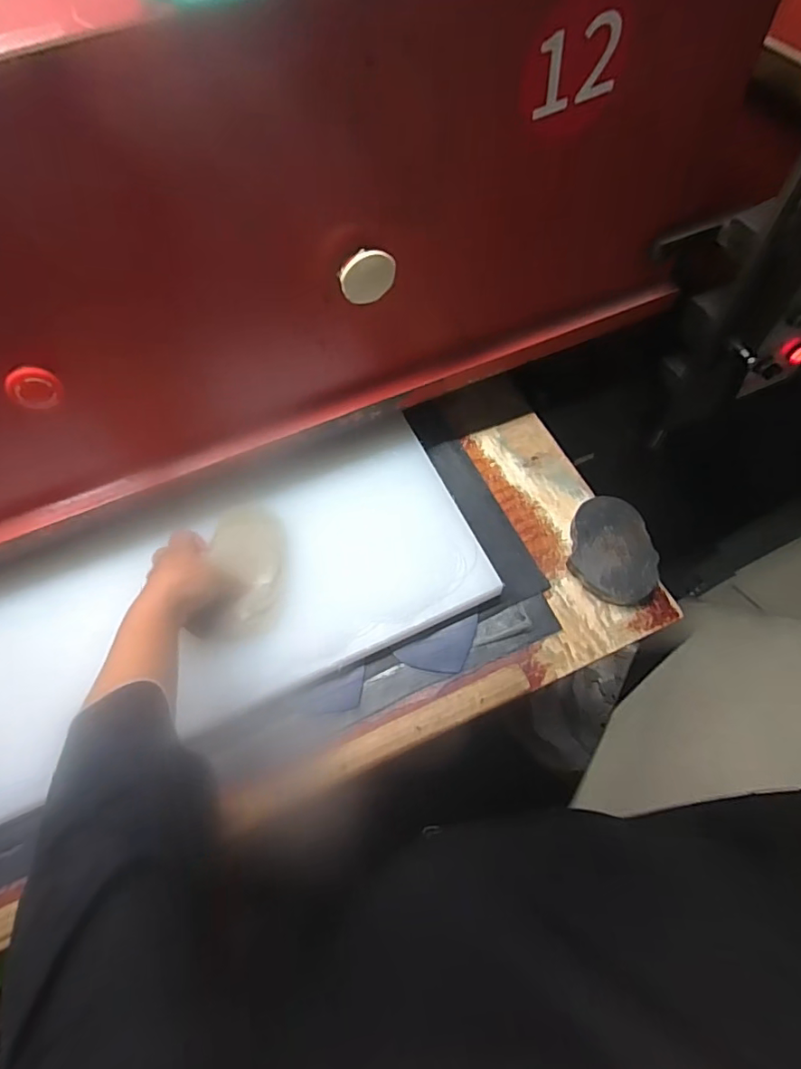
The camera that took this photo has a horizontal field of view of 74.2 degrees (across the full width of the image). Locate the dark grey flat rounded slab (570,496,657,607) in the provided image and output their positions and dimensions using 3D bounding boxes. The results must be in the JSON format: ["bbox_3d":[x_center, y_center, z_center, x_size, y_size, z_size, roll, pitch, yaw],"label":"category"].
[{"bbox_3d":[0.242,0.019,0.616,0.093,0.031,0.126,-13,62,-3],"label":"dark grey flat rounded slab"}]

